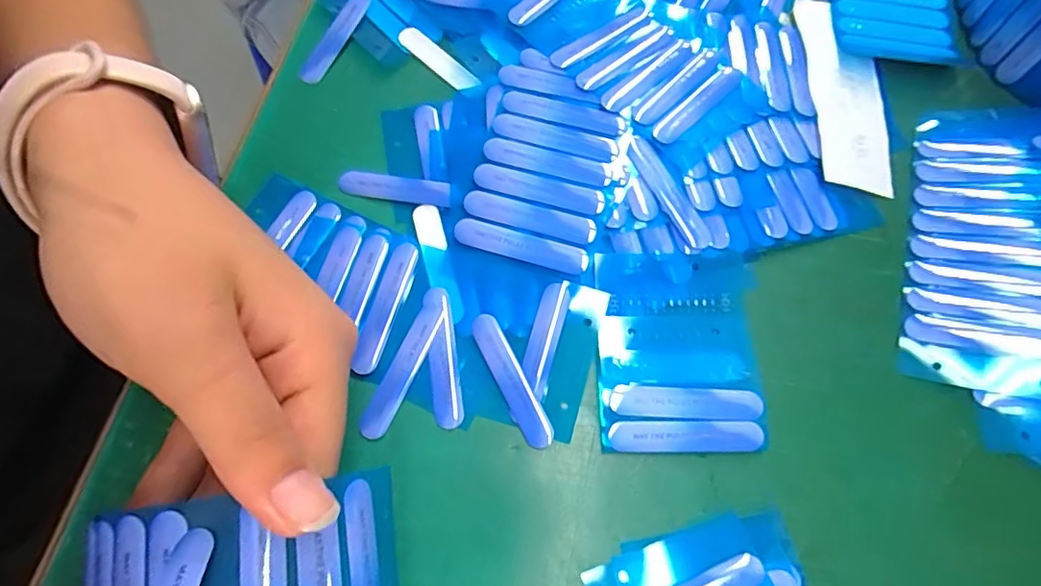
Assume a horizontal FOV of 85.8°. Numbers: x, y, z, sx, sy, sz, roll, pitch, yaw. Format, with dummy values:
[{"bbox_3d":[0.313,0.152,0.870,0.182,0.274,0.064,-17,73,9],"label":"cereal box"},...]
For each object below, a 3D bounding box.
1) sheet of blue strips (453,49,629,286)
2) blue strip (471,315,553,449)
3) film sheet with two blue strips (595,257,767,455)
[{"bbox_3d":[0.011,-0.052,0.223,0.055,0.012,0.089,14,69,5],"label":"sheet of blue strips"},{"bbox_3d":[-0.003,0.031,0.199,0.010,0.004,0.050,-26,71,-10],"label":"blue strip"},{"bbox_3d":[0.057,0.021,0.202,0.057,0.009,0.069,1,69,0],"label":"film sheet with two blue strips"}]

